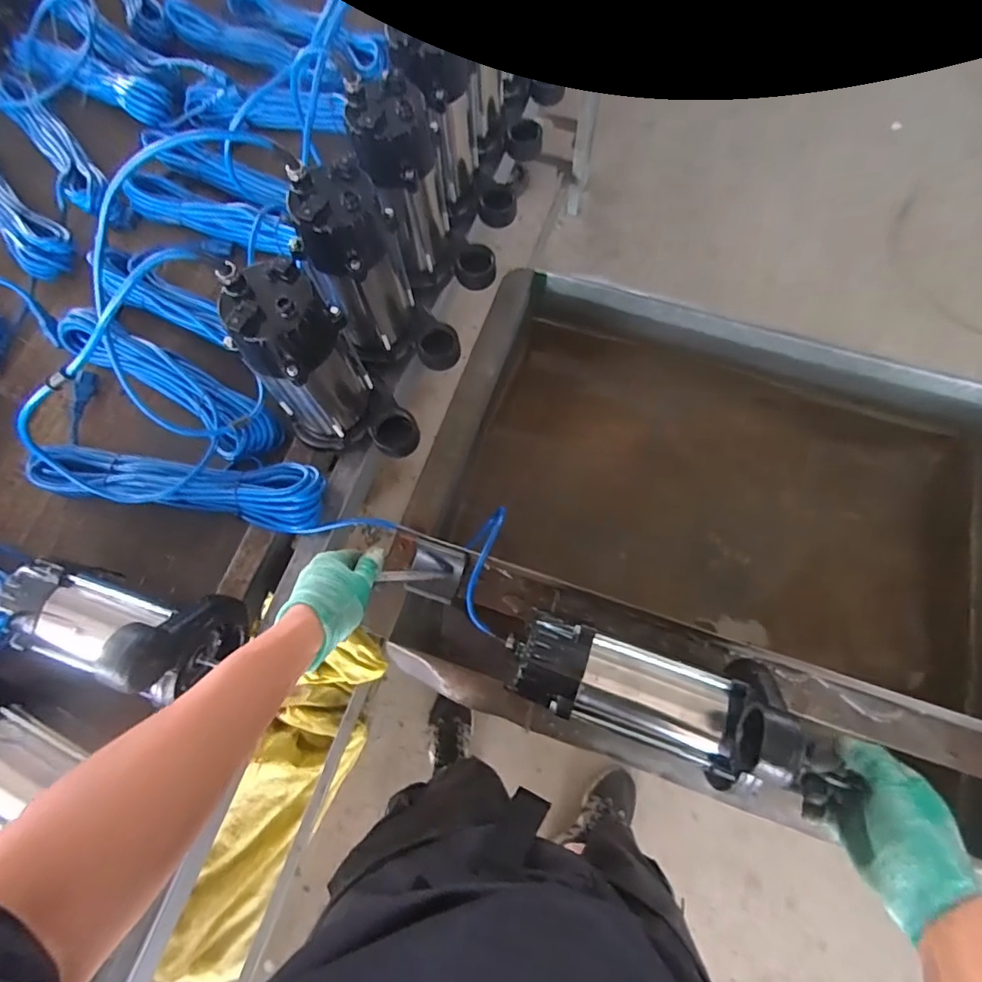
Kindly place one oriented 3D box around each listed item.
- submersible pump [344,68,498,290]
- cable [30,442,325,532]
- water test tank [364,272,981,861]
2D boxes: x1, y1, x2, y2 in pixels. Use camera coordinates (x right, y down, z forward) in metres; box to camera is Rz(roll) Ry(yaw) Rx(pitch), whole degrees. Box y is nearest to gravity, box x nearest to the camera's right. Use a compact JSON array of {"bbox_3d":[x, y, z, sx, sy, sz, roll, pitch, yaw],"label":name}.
[{"bbox_3d":[-0.079,-0.351,0.632,0.128,0.223,0.121,-35,74,-9],"label":"submersible pump"},{"bbox_3d":[-0.368,-0.012,0.627,0.332,0.058,0.078,7,72,4],"label":"cable"},{"bbox_3d":[0.302,0.055,0.700,0.757,0.255,0.605,18,73,8],"label":"water test tank"}]

